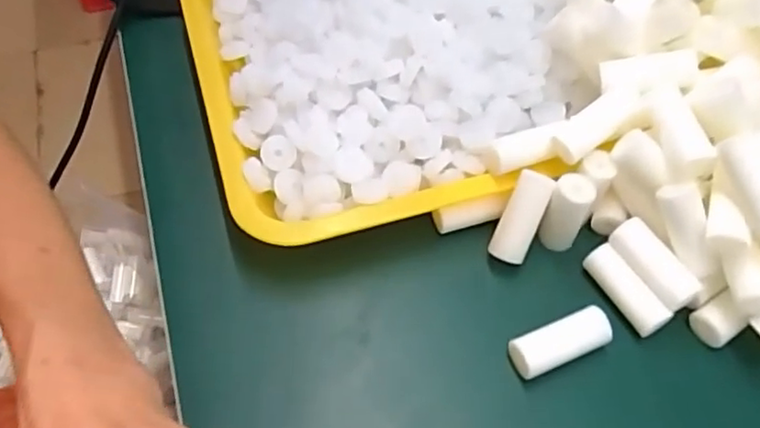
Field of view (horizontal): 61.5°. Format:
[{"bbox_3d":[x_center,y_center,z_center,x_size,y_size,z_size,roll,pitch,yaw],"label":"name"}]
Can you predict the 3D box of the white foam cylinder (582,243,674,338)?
[{"bbox_3d":[0.132,0.040,0.344,0.016,0.018,0.050,-26,59,-17],"label":"white foam cylinder"}]

